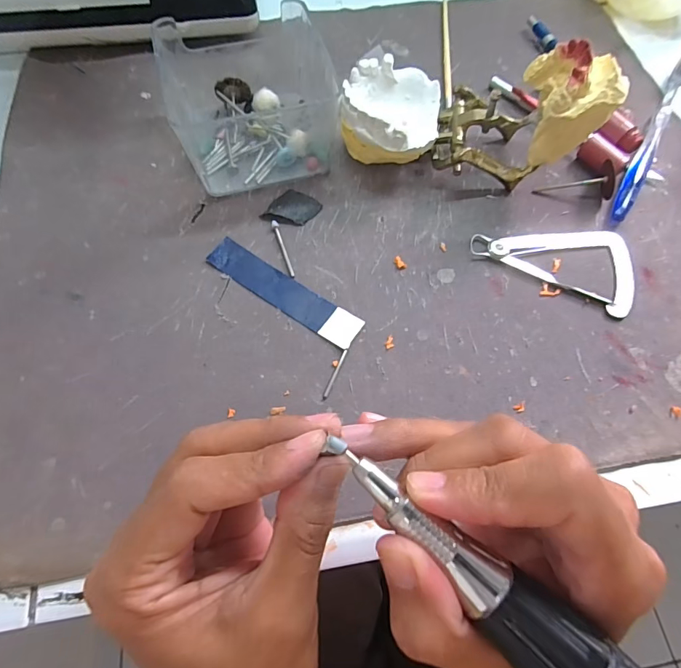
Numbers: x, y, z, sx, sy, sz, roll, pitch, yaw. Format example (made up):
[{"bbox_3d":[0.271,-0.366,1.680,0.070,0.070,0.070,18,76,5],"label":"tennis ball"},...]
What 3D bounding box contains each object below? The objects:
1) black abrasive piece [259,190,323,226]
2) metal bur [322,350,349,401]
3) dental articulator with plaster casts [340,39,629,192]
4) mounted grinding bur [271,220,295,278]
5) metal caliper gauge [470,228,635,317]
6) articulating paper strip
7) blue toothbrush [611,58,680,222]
[{"bbox_3d":[-0.031,-0.080,0.278,0.027,0.005,0.029,33,70,12],"label":"black abrasive piece"},{"bbox_3d":[-0.003,0.022,0.236,0.004,0.004,0.031,20,68,7],"label":"metal bur"},{"bbox_3d":[0.076,-0.139,0.269,0.153,0.074,0.073,2,67,-1],"label":"dental articulator with plaster casts"},{"bbox_3d":[-0.036,-0.053,0.267,0.004,0.004,0.042,-17,68,-8],"label":"mounted grinding bur"},{"bbox_3d":[0.136,-0.053,0.271,0.098,0.005,0.058,25,69,9],"label":"metal caliper gauge"},{"bbox_3d":[-0.034,-0.025,0.255,0.101,0.004,0.021,32,70,12],"label":"articulating paper strip"},{"bbox_3d":[0.226,-0.148,0.307,0.011,0.021,0.184,30,69,11],"label":"blue toothbrush"}]

